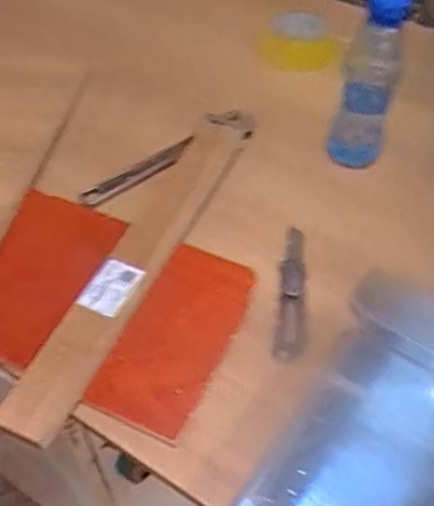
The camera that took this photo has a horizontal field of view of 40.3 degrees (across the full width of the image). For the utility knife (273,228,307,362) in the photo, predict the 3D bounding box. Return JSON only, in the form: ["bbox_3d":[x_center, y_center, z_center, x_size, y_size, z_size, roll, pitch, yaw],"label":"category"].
[{"bbox_3d":[0.077,0.039,0.611,0.027,0.011,0.158,6,51,4],"label":"utility knife"}]

